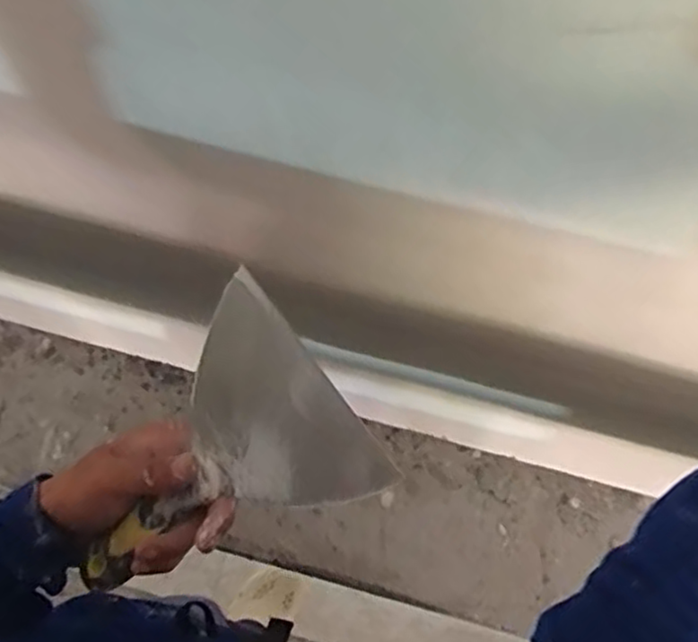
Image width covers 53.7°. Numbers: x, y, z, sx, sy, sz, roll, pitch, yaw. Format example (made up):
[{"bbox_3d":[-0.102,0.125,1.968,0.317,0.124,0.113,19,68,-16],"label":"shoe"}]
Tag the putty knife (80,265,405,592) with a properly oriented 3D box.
[{"bbox_3d":[-0.081,0.080,0.386,0.179,0.025,0.134,-41,70,14],"label":"putty knife"}]

